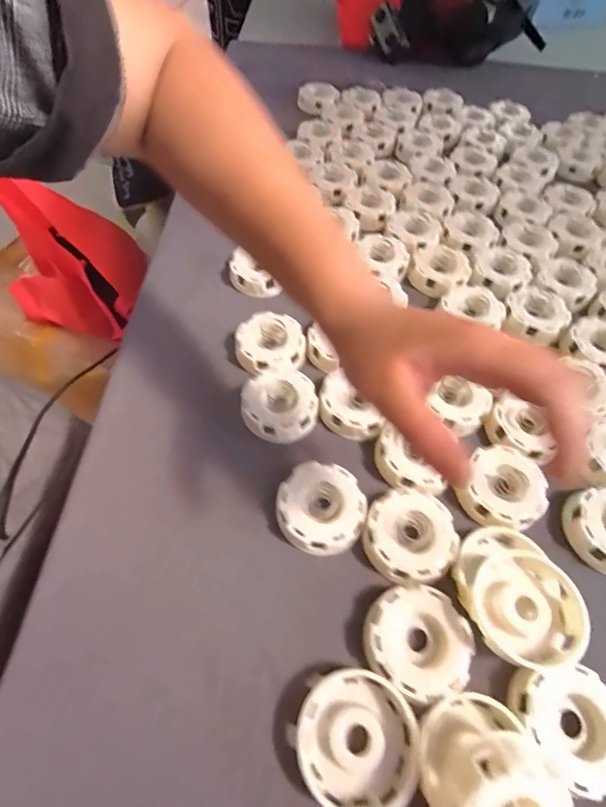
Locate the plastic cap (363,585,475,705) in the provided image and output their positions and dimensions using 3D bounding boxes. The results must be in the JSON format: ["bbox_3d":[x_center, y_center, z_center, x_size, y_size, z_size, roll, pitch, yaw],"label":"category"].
[{"bbox_3d":[0.074,0.156,0.278,0.066,0.019,0.062,1,59,-1],"label":"plastic cap"}]

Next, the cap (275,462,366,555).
[{"bbox_3d":[0.014,0.079,0.322,0.066,0.023,0.063,1,59,-1],"label":"cap"}]

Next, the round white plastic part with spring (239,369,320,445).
[{"bbox_3d":[-0.020,0.000,0.369,0.066,0.020,0.063,1,59,-1],"label":"round white plastic part with spring"}]

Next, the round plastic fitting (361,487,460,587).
[{"bbox_3d":[0.080,0.098,0.313,0.065,0.016,0.064,1,59,-1],"label":"round plastic fitting"}]

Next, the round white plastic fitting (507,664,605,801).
[{"bbox_3d":[0.162,0.196,0.255,0.066,0.017,0.059,-2,59,-3],"label":"round white plastic fitting"}]

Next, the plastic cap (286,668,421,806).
[{"bbox_3d":[0.031,0.199,0.249,0.070,0.018,0.066,24,61,12],"label":"plastic cap"}]

